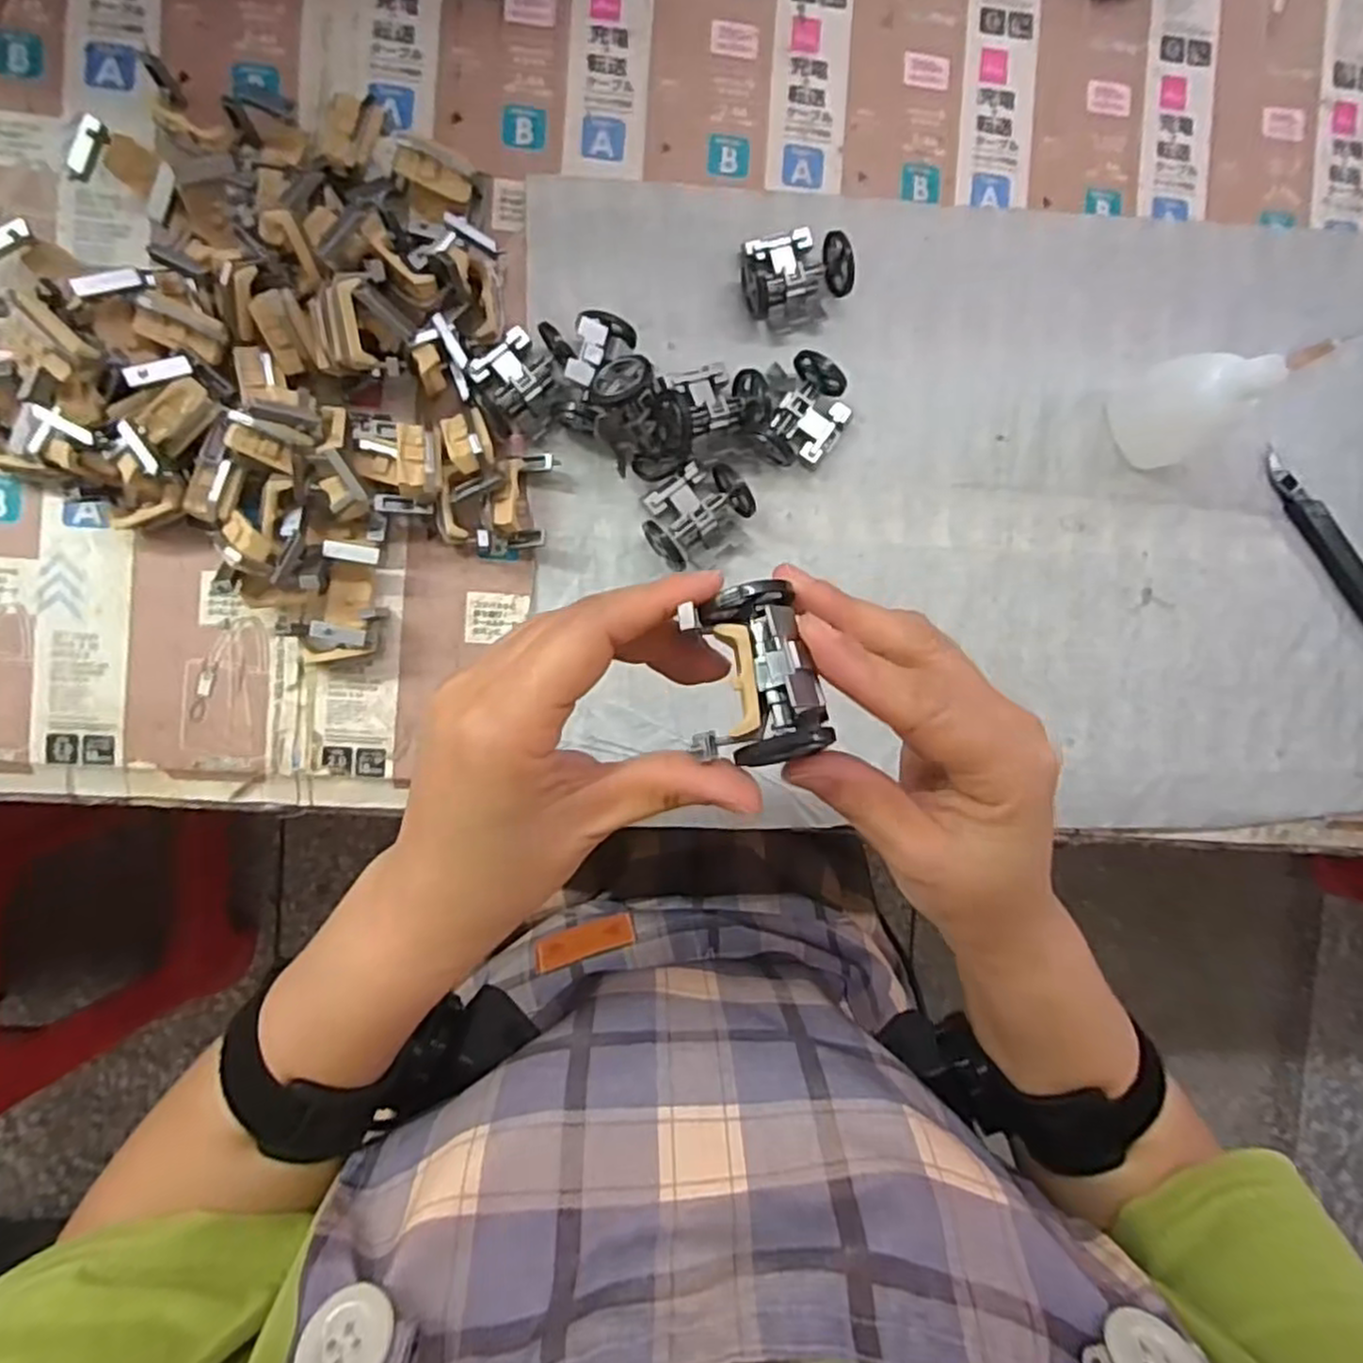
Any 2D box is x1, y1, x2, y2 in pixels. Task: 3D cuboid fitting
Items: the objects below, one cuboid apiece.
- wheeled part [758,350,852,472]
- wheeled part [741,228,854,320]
[{"bbox_3d":[0.061,-0.124,0.355,0.037,0.022,0.045,28,89,-7],"label":"wheeled part"},{"bbox_3d":[0.052,-0.191,0.351,0.054,0.025,0.035,-12,93,-6],"label":"wheeled part"}]

